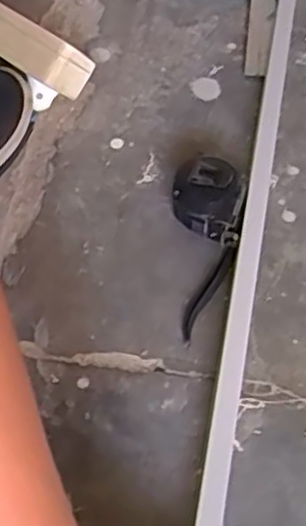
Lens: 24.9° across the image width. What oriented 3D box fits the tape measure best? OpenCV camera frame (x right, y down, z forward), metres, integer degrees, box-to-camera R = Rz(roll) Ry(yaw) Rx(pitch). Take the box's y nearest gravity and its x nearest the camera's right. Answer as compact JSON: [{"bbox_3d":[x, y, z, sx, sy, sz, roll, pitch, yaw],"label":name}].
[{"bbox_3d":[0.046,-0.050,0.562,0.057,0.040,0.057,0,58,0],"label":"tape measure"}]

